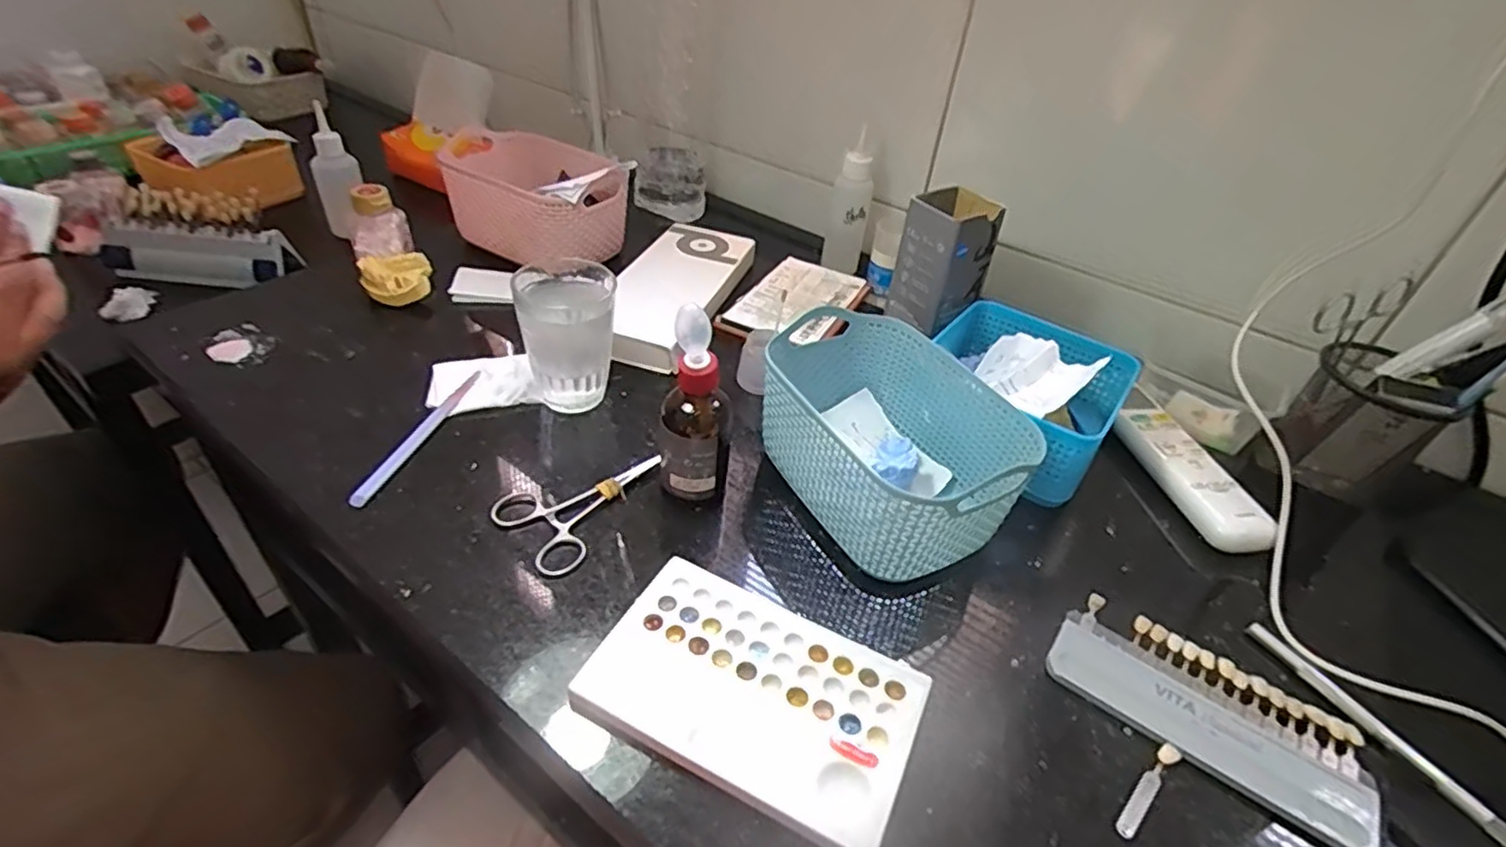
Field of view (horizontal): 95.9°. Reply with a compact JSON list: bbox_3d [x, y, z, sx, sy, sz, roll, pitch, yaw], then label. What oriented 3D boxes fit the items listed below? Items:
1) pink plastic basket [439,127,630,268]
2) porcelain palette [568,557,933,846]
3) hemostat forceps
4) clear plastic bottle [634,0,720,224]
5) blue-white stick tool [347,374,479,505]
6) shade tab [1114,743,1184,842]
[{"bbox_3d":[-0.222,-0.219,0.655,0.110,0.071,0.204,-29,51,-35],"label":"pink plastic basket"},{"bbox_3d":[0.001,0.130,0.333,0.153,0.015,0.098,21,42,17],"label":"porcelain palette"},{"bbox_3d":[-0.100,0.046,0.419,0.067,0.007,0.102,35,48,30],"label":"hemostat forceps"},{"bbox_3d":[-0.082,-0.374,0.724,0.103,0.284,0.079,-1,40,-9],"label":"clear plastic bottle"},{"bbox_3d":[-0.220,0.005,0.452,0.011,0.008,0.134,11,40,7],"label":"blue-white stick tool"},{"bbox_3d":[0.183,0.170,0.315,0.056,0.004,0.008,-27,50,-33],"label":"shade tab"}]

